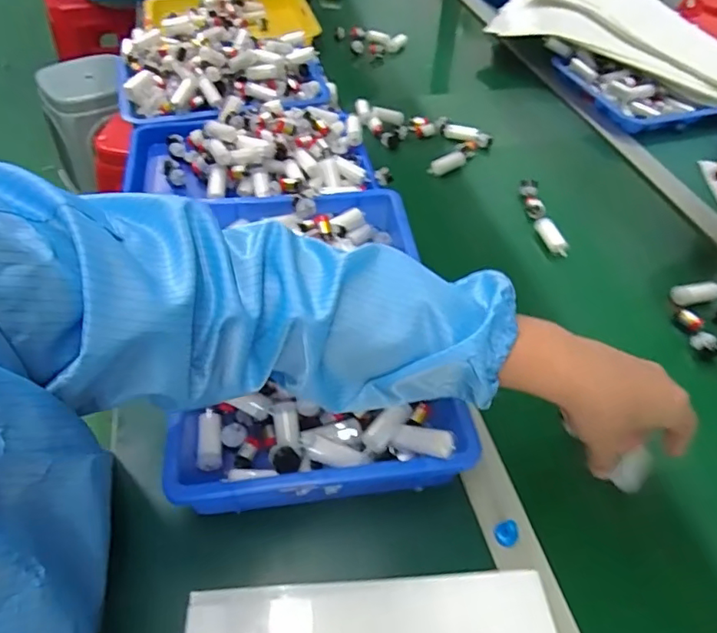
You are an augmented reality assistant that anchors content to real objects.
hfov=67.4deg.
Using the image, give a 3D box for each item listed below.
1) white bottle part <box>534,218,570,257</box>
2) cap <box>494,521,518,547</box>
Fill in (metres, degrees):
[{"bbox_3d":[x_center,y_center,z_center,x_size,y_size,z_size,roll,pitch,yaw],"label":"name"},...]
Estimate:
[{"bbox_3d":[0.249,-0.104,0.696,0.026,0.020,0.058,-5,48,-7],"label":"white bottle part"},{"bbox_3d":[0.118,0.172,0.426,0.018,0.020,0.013,34,55,26],"label":"cap"}]

